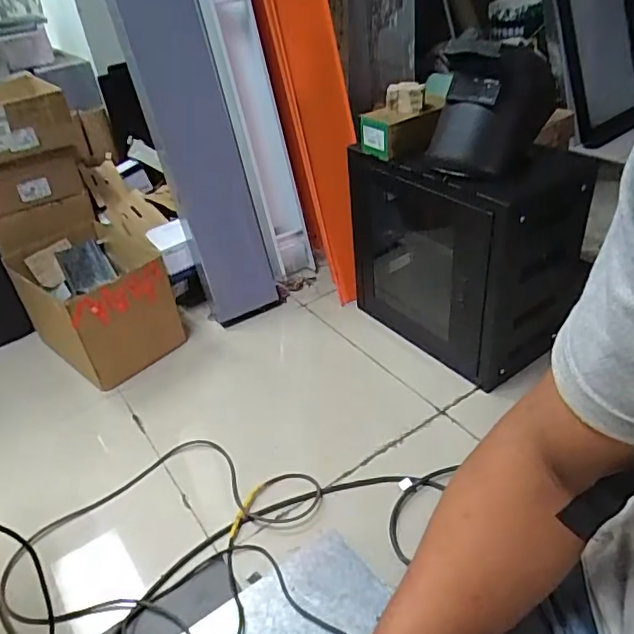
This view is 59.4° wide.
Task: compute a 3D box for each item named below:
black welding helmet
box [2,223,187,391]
[{"bbox_3d":[0.372,-0.447,1.168,0.210,0.224,0.257,13,41,25],"label":"black welding helmet"},{"bbox_3d":[-0.642,-0.045,1.611,0.423,0.282,0.295,24,46,35],"label":"box"}]

